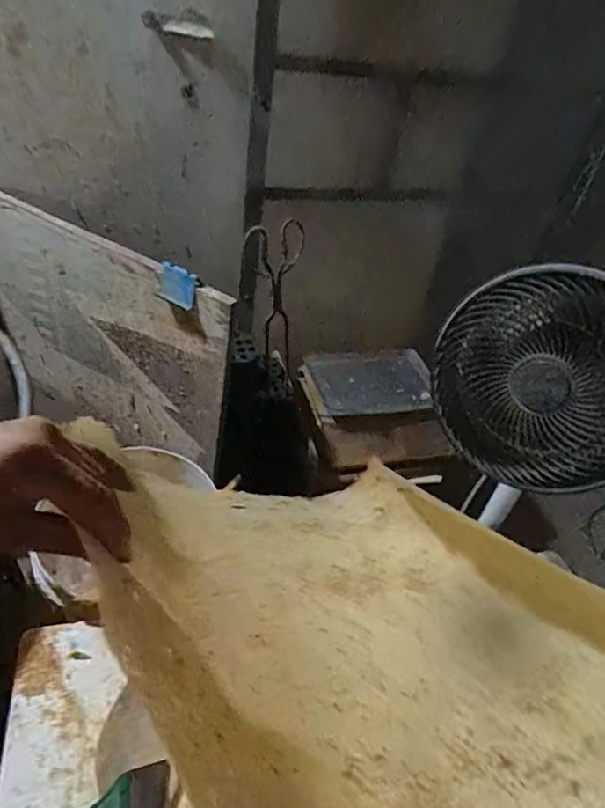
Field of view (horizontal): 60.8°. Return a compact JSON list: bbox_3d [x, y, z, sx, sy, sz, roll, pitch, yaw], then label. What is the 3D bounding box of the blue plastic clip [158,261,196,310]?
[{"bbox_3d":[-0.198,-0.189,0.821,0.070,0.063,0.014,28,35,21],"label":"blue plastic clip"}]

